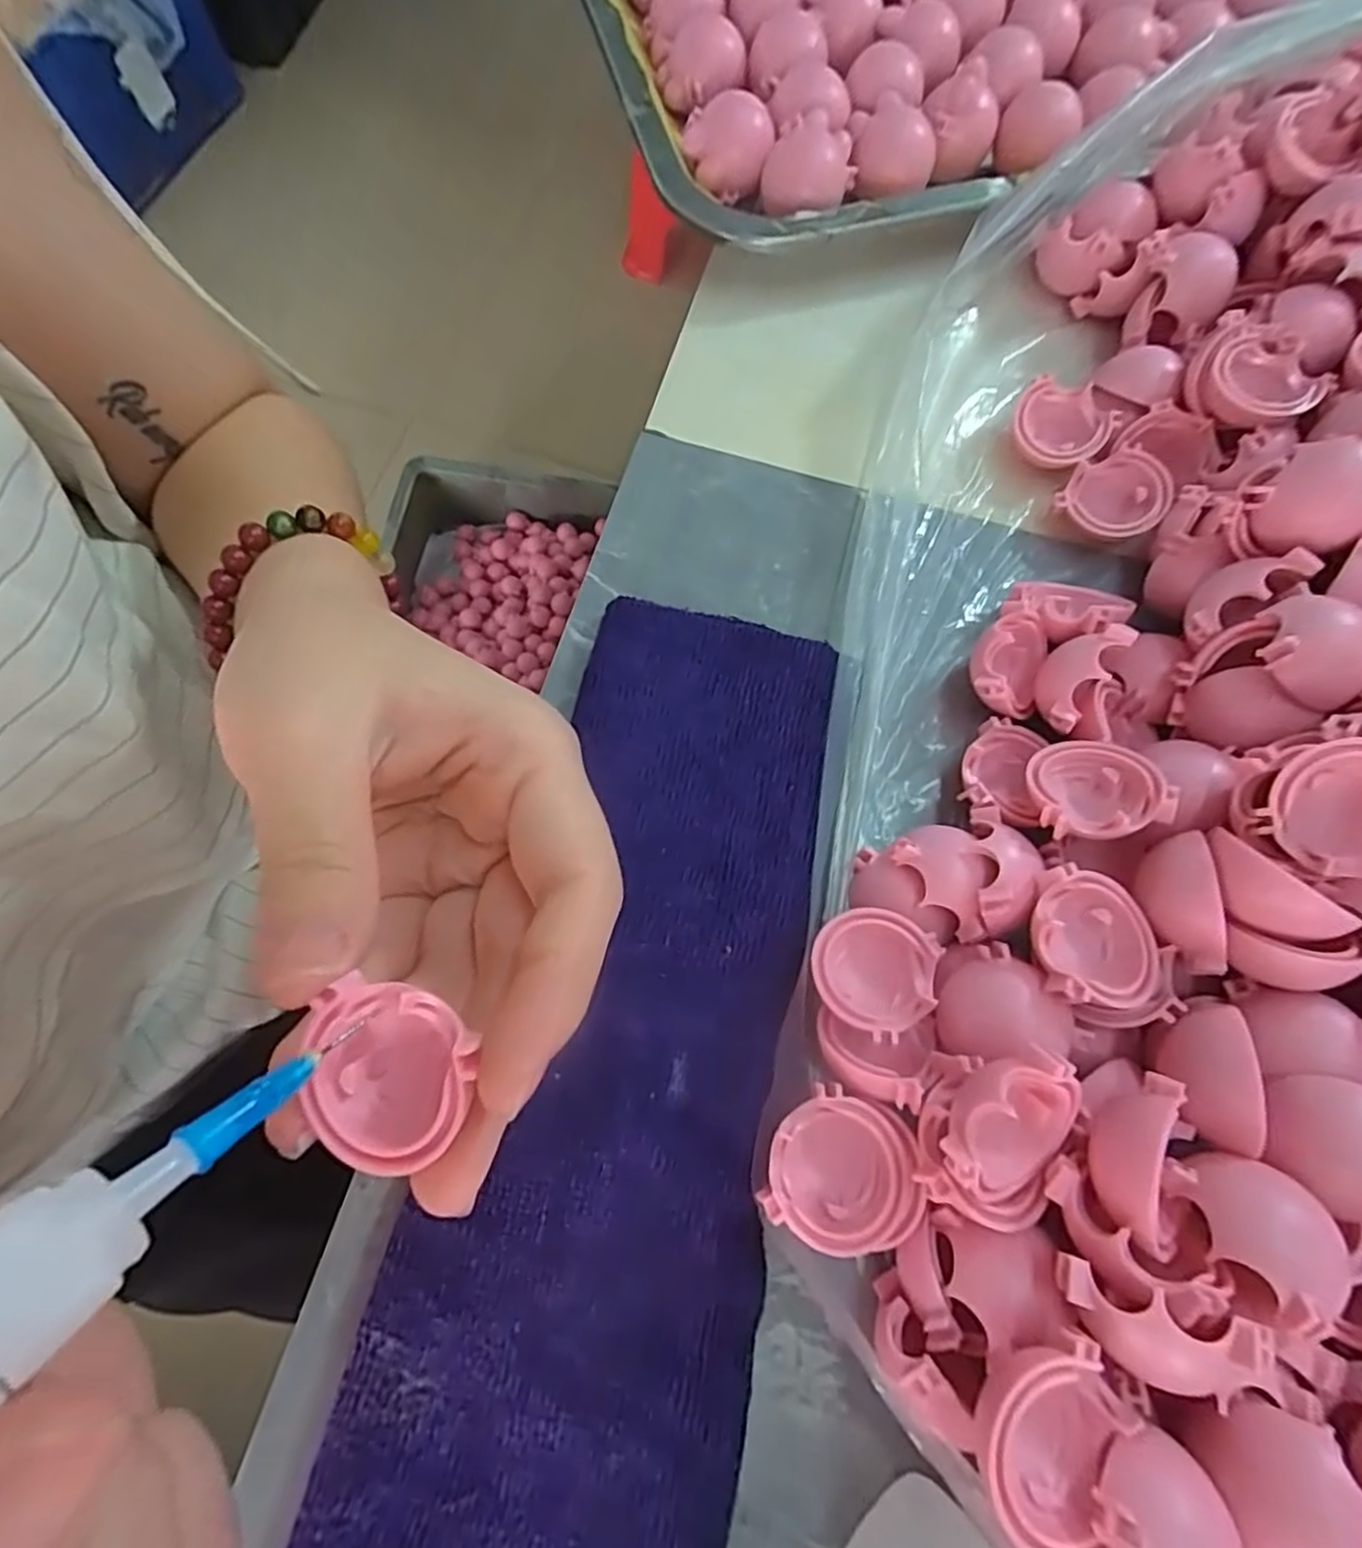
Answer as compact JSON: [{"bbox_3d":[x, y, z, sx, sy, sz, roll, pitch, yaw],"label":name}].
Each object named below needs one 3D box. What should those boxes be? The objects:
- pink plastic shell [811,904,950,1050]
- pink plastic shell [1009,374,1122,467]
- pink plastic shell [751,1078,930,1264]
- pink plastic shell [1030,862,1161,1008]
[{"bbox_3d":[0.047,0.047,0.169,0.028,0.014,0.029,0,72,-1],"label":"pink plastic shell"},{"bbox_3d":[0.125,-0.114,0.230,0.030,0.013,0.026,23,74,5],"label":"pink plastic shell"},{"bbox_3d":[0.036,0.087,0.154,0.031,0.012,0.029,21,73,5],"label":"pink plastic shell"},{"bbox_3d":[0.095,0.038,0.159,0.031,0.014,0.029,15,72,3],"label":"pink plastic shell"}]

